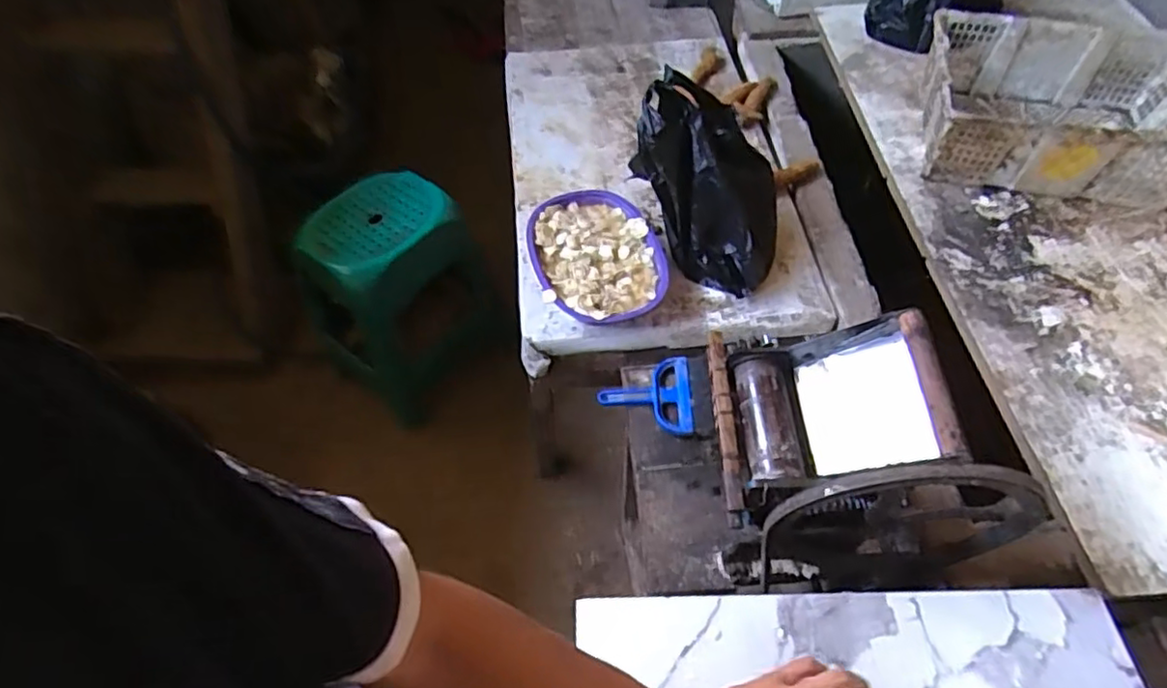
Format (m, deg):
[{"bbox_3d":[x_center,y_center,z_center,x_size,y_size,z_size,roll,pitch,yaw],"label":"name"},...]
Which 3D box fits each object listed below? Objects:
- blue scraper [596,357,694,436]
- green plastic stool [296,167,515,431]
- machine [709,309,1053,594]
[{"bbox_3d":[0.094,0.079,1.004,0.140,0.028,0.131,0,55,2],"label":"blue scraper"},{"bbox_3d":[-0.441,-0.127,1.564,0.351,0.526,0.355,36,64,24],"label":"green plastic stool"},{"bbox_3d":[0.299,0.134,0.771,0.291,0.364,0.254,-1,55,2],"label":"machine"}]

